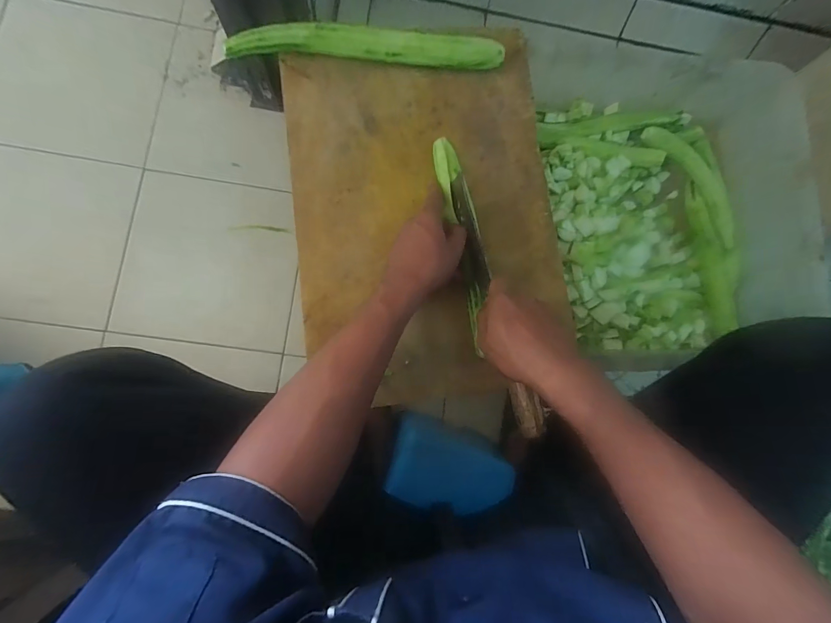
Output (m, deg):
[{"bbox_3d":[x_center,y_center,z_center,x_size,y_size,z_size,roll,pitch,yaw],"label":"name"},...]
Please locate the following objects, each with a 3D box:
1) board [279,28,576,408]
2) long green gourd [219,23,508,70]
[{"bbox_3d":[0.015,-0.123,0.494,0.326,0.032,0.449,-7,83,-7],"label":"board"},{"bbox_3d":[-0.065,-0.336,0.500,0.345,0.060,0.032,5,82,-6],"label":"long green gourd"}]

